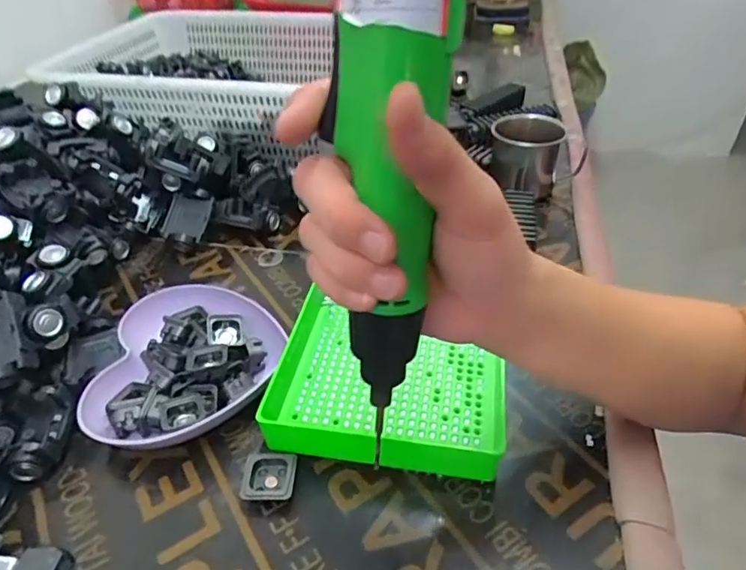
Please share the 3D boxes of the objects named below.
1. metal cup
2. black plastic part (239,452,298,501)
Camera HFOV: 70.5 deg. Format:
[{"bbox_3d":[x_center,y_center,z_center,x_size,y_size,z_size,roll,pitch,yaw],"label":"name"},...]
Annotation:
[{"bbox_3d":[0.177,-0.138,0.574,0.098,0.066,0.081,12,42,16],"label":"metal cup"},{"bbox_3d":[-0.063,0.119,0.322,0.031,0.014,0.031,0,40,2],"label":"black plastic part"}]

